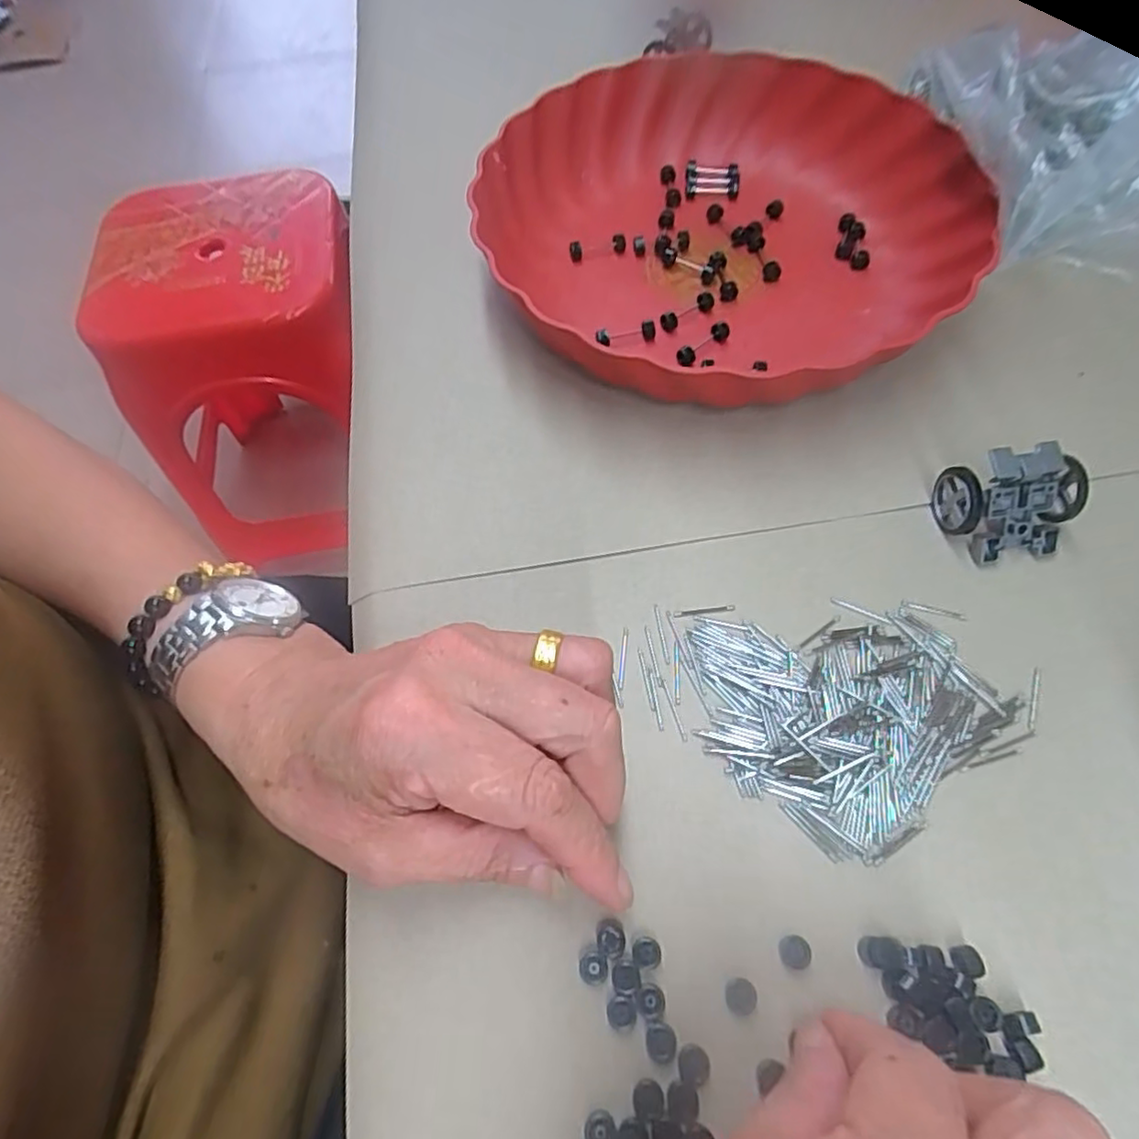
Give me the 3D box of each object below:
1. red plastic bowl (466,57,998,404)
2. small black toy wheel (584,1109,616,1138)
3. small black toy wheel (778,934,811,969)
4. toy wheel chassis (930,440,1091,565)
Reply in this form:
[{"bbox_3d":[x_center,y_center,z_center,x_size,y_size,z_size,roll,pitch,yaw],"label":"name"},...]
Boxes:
[{"bbox_3d":[0.078,-0.184,0.339,0.251,0.047,0.243,-31,65,-14],"label":"red plastic bowl"},{"bbox_3d":[0.009,0.162,0.183,0.009,0.004,0.011,-1,62,1],"label":"small black toy wheel"},{"bbox_3d":[0.072,0.121,0.203,0.009,0.004,0.009,-1,62,2],"label":"small black toy wheel"},{"bbox_3d":[0.182,-0.027,0.260,0.050,0.033,0.034,-7,62,-2],"label":"toy wheel chassis"}]

